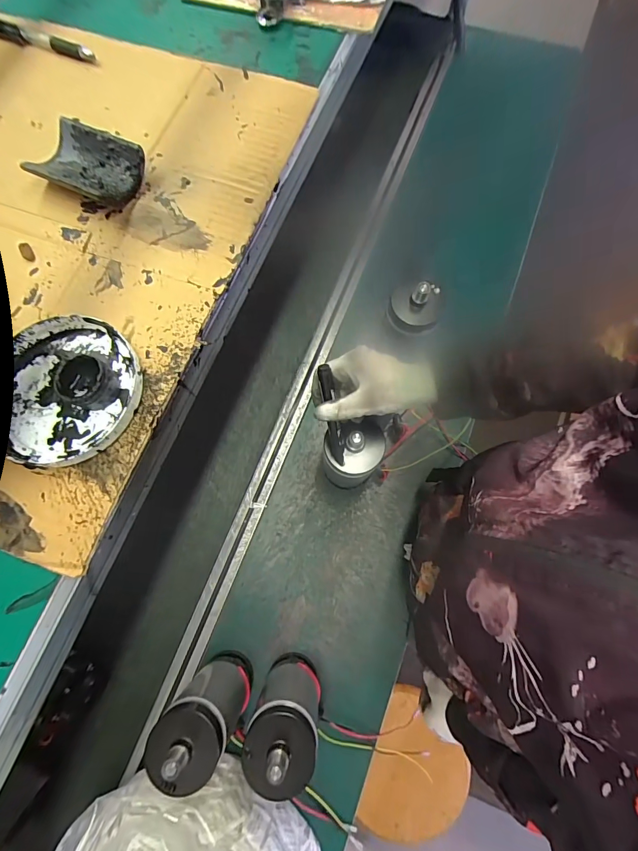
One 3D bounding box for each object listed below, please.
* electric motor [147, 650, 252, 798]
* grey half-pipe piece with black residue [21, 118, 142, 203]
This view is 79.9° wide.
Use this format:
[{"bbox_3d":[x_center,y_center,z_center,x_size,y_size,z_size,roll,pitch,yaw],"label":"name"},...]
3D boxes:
[{"bbox_3d":[-0.142,0.364,0.492,0.080,0.237,0.070,38,78,11],"label":"electric motor"},{"bbox_3d":[-0.214,-0.241,0.355,0.095,0.024,0.068,23,75,8],"label":"grey half-pipe piece with black residue"}]

